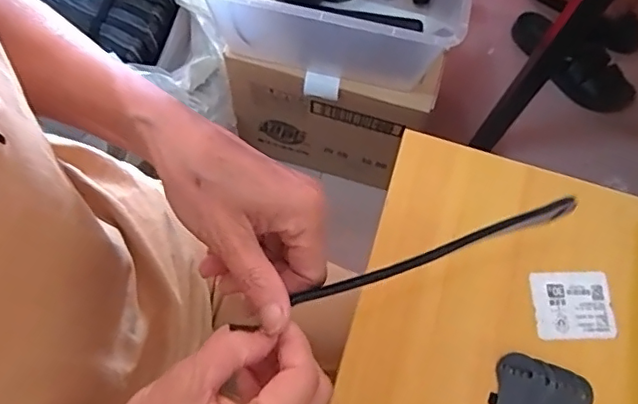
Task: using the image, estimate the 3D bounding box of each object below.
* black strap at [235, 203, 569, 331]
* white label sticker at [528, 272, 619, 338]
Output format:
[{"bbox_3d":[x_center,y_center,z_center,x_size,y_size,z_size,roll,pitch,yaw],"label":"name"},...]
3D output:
[{"bbox_3d":[0.058,0.030,0.302,0.201,0.010,0.008,-17,71,-18],"label":"black strap"},{"bbox_3d":[0.189,0.076,0.415,0.058,0.004,0.049,0,70,-2],"label":"white label sticker"}]

